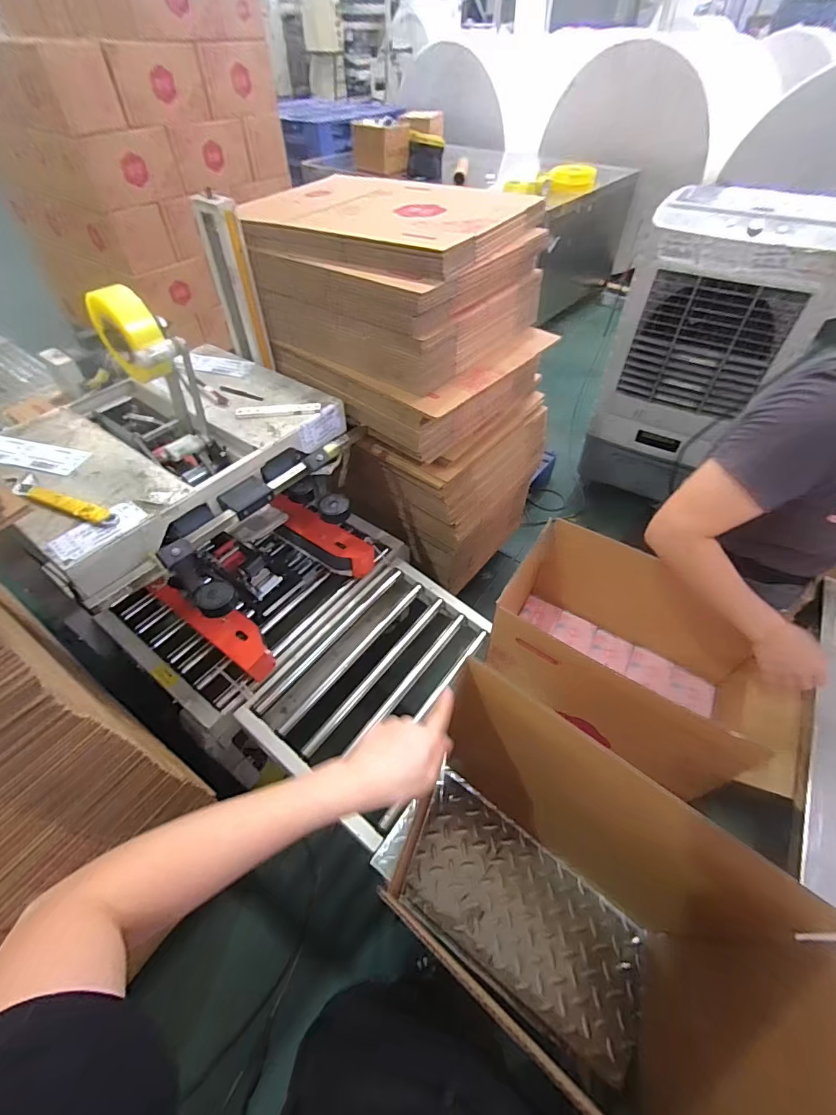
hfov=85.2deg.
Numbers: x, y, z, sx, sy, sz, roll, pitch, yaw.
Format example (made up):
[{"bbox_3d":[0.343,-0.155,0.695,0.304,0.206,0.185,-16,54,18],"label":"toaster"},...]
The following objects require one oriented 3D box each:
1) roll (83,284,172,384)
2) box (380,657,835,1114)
[{"bbox_3d":[-0.511,-0.396,0.817,0.151,0.164,0.067,33,57,25],"label":"roll"},{"bbox_3d":[0.198,0.476,0.599,0.473,0.477,0.267,30,56,23],"label":"box"}]

